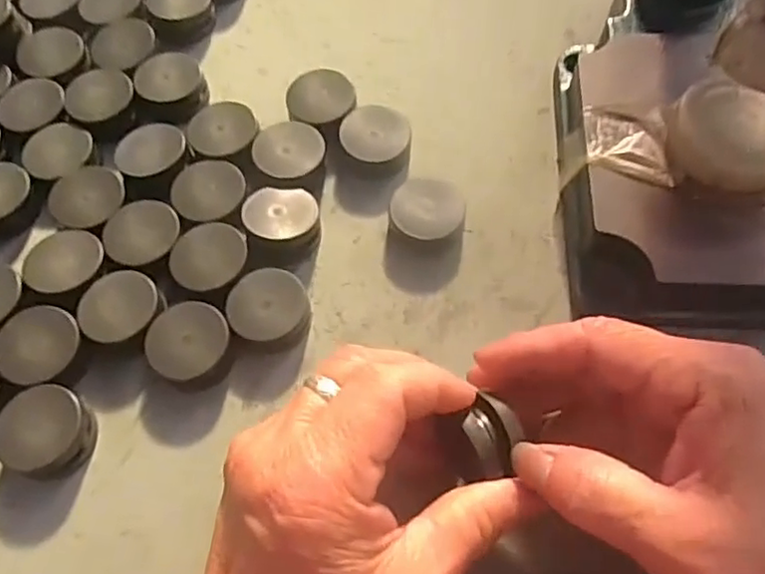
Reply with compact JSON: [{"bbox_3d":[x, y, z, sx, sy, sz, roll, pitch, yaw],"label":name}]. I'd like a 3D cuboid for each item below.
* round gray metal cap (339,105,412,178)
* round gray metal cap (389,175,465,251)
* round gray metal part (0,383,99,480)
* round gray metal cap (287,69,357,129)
[{"bbox_3d":[-0.003,-0.070,0.313,0.031,0.017,0.036,9,65,7],"label":"round gray metal cap"},{"bbox_3d":[0.020,-0.033,0.294,0.032,0.012,0.031,-1,64,2],"label":"round gray metal cap"},{"bbox_3d":[-0.129,0.055,0.254,0.033,0.016,0.032,-1,64,2],"label":"round gray metal part"},{"bbox_3d":[-0.029,-0.088,0.324,0.032,0.014,0.035,-1,64,2],"label":"round gray metal cap"}]

